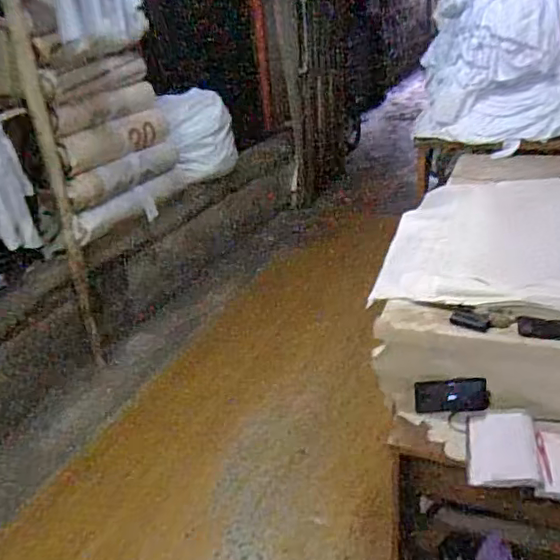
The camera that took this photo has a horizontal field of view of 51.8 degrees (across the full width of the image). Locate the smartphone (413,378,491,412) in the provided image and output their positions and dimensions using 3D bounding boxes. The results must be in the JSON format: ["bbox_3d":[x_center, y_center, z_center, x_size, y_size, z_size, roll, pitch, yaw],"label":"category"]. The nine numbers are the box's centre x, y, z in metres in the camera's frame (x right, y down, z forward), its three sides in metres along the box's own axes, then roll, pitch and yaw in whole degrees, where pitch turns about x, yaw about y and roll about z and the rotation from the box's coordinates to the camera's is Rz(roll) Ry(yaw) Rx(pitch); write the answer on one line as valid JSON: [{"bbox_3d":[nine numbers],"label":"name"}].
[{"bbox_3d":[0.408,0.277,1.380,0.166,0.075,0.015,-6,-6,15],"label":"smartphone"}]

